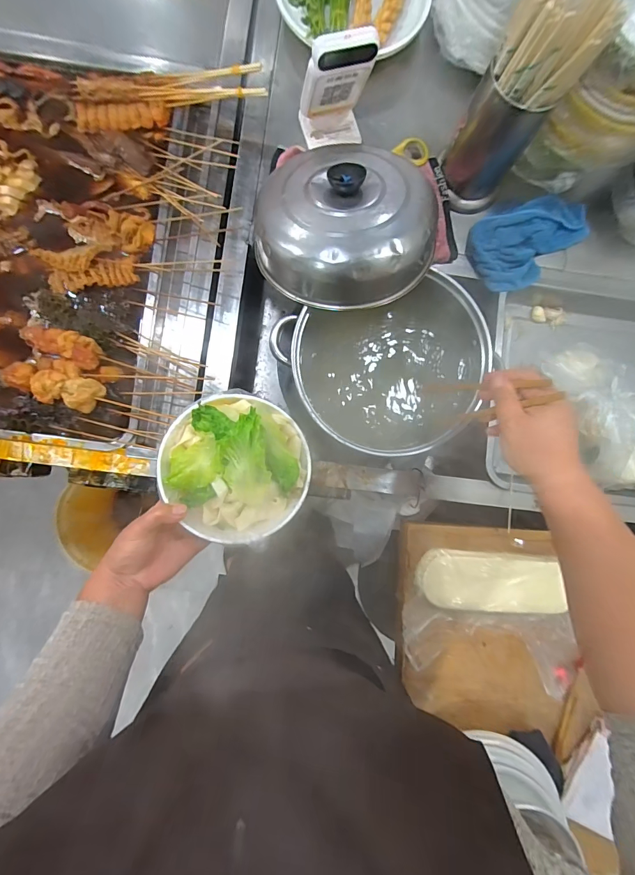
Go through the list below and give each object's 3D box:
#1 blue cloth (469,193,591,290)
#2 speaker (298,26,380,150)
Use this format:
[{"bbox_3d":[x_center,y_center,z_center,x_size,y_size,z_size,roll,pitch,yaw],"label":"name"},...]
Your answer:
[{"bbox_3d":[0.326,-0.317,0.590,0.175,0.039,0.131,-42,90,-4],"label":"blue cloth"},{"bbox_3d":[0.025,-0.498,0.534,0.094,0.164,0.065,-8,88,-4],"label":"speaker"}]

